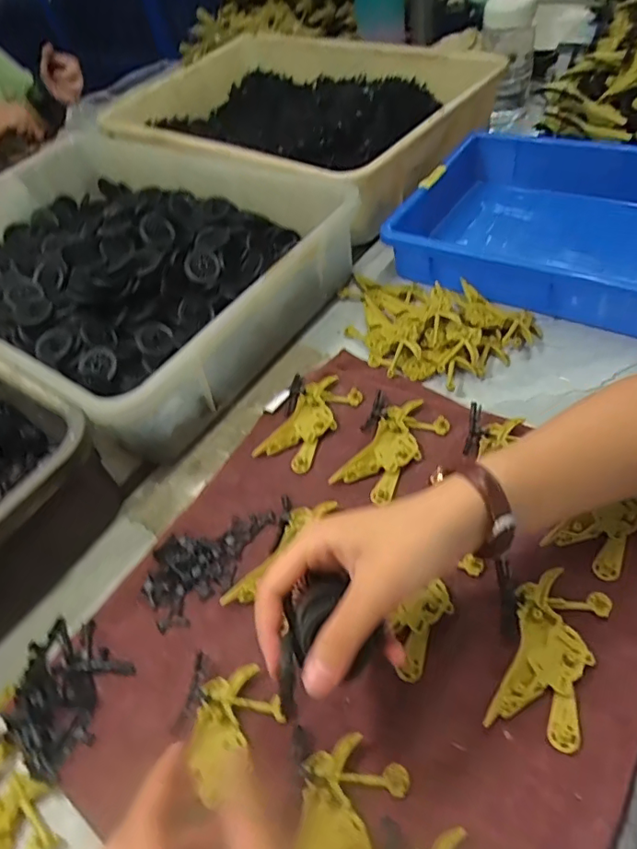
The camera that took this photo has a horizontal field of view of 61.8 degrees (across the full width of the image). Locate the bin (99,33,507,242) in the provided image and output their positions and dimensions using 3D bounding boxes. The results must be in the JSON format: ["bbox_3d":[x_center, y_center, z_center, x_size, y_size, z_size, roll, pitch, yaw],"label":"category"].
[{"bbox_3d":[-0.033,-0.462,0.777,0.533,0.112,0.399,28,61,30],"label":"bin"}]

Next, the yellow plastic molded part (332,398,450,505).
[{"bbox_3d":[0.062,0.022,0.447,0.048,0.012,0.103,30,62,31],"label":"yellow plastic molded part"}]

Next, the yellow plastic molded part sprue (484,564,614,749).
[{"bbox_3d":[0.142,0.140,0.326,0.050,0.007,0.099,17,56,24],"label":"yellow plastic molded part sprue"}]

